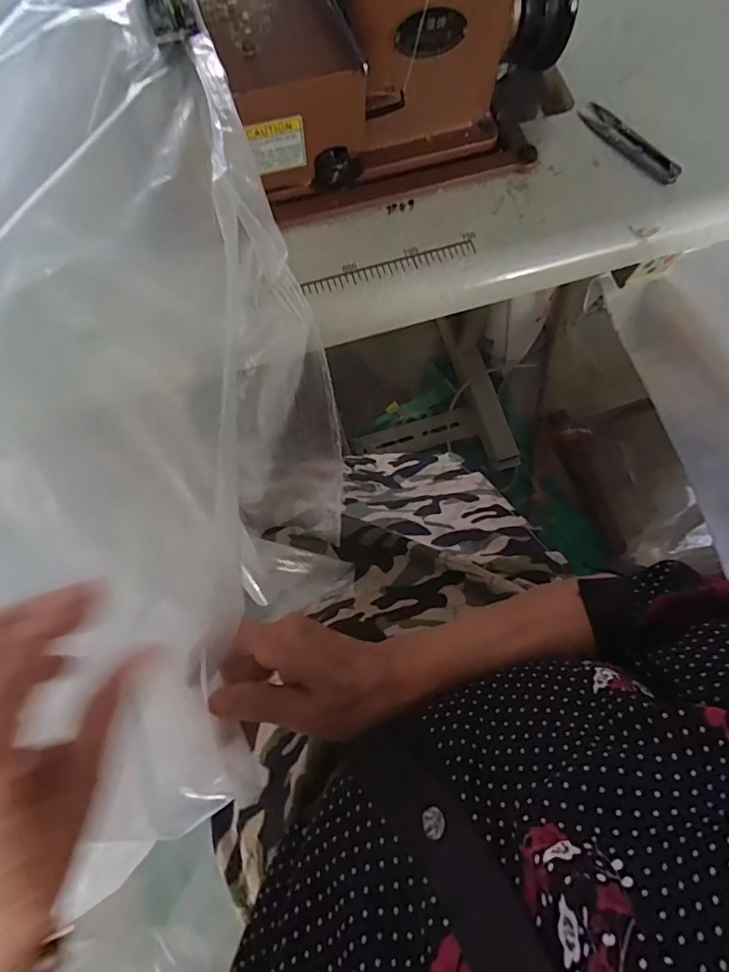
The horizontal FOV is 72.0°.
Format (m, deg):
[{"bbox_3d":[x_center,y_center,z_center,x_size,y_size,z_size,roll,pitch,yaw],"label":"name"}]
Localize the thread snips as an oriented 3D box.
[{"bbox_3d":[0.229,-0.297,0.432,0.023,0.008,0.101,-39,79,-9],"label":"thread snips"}]

